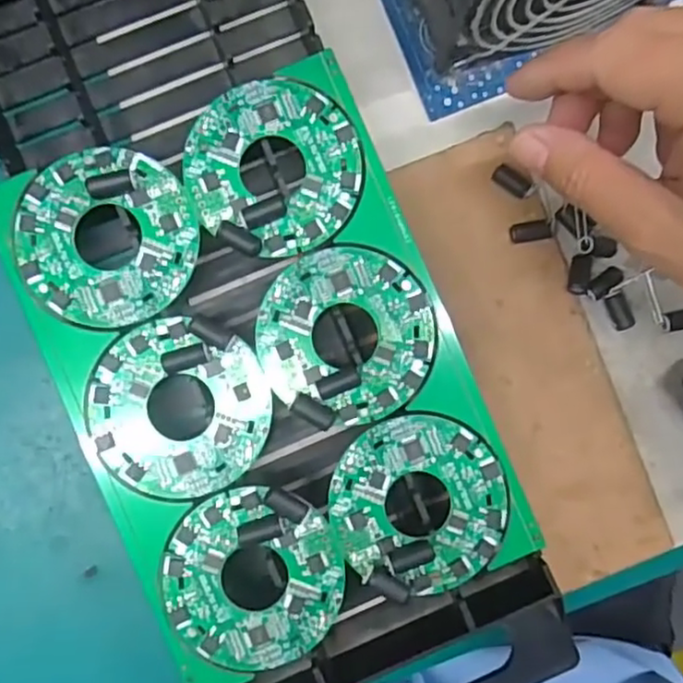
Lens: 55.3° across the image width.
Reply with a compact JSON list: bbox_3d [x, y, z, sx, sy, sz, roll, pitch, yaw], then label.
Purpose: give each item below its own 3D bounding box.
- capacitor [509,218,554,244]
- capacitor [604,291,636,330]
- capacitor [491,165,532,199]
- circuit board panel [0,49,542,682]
[{"bbox_3d":[0.086,-0.049,0.289,0.020,0.009,0.009,-10,89,-4],"label":"capacitor"},{"bbox_3d":[0.125,-0.014,0.293,0.008,0.007,0.016,-26,90,-4],"label":"capacitor"},{"bbox_3d":[0.075,-0.071,0.289,0.017,0.009,0.007,37,88,-3],"label":"capacitor"},{"bbox_3d":[-0.030,0.012,0.252,0.145,0.012,0.209,-23,90,-4],"label":"circuit board panel"}]

